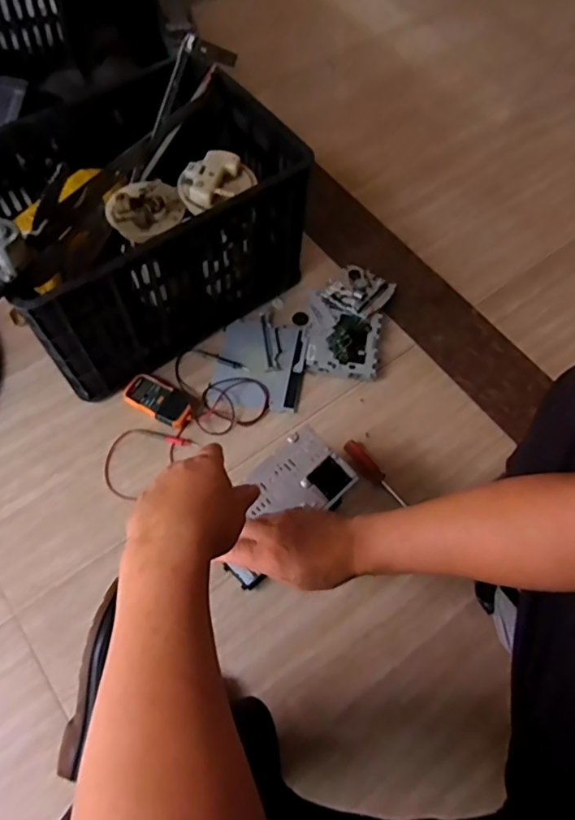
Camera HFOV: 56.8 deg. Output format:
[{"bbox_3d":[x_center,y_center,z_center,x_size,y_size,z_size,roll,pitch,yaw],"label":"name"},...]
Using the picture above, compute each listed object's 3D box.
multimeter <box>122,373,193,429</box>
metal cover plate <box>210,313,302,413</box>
[{"bbox_3d":[-0.220,-0.018,0.924,0.123,0.023,0.067,30,67,11],"label":"multimeter"},{"bbox_3d":[-0.050,-0.088,0.965,0.149,0.020,0.184,6,62,4],"label":"metal cover plate"}]

